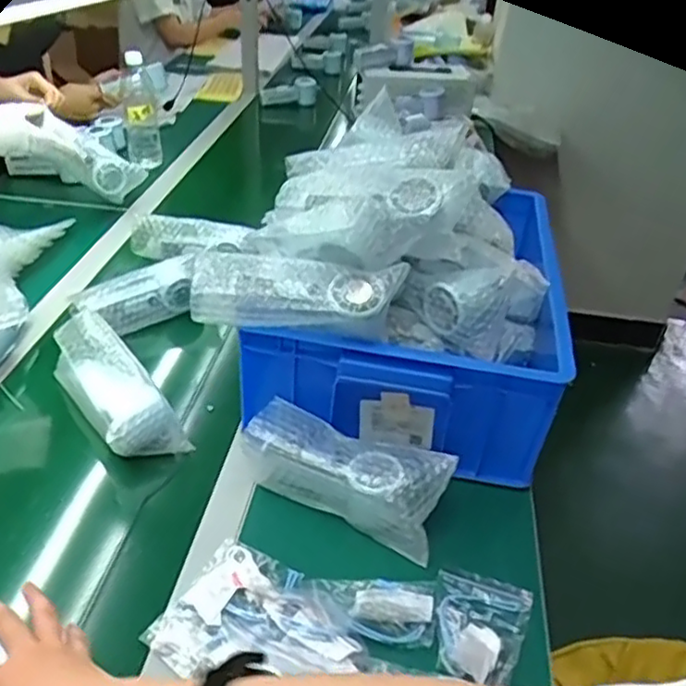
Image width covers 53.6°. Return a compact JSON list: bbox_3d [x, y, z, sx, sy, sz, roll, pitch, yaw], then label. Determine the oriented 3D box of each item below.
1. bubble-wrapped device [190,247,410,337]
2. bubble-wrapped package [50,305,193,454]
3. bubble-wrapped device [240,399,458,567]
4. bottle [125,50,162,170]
[{"bbox_3d":[-0.044,-0.048,0.671,0.206,0.059,0.062,5,35,-1],"label":"bubble-wrapped device"},{"bbox_3d":[-0.268,0.049,0.789,0.075,0.078,0.207,-21,43,-32],"label":"bubble-wrapped package"},{"bbox_3d":[0.001,0.132,0.705,0.213,0.070,0.076,19,38,19],"label":"bubble-wrapped device"},{"bbox_3d":[-0.402,-0.463,1.356,0.062,0.227,0.076,-7,37,-17],"label":"bottle"}]

